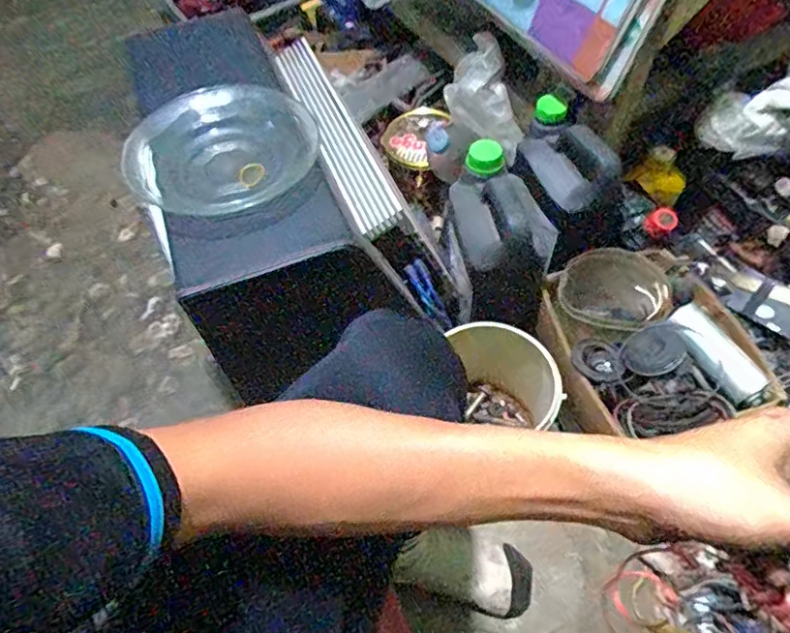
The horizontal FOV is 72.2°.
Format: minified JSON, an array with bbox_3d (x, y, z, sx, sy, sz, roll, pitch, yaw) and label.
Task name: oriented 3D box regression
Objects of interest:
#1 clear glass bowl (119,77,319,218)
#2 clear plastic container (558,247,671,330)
[{"bbox_3d":[-0.201,-0.193,0.629,0.208,0.045,0.192,-1,56,2],"label":"clear glass bowl"},{"bbox_3d":[0.304,-0.036,0.762,0.136,0.070,0.134,-1,56,2],"label":"clear plastic container"}]

